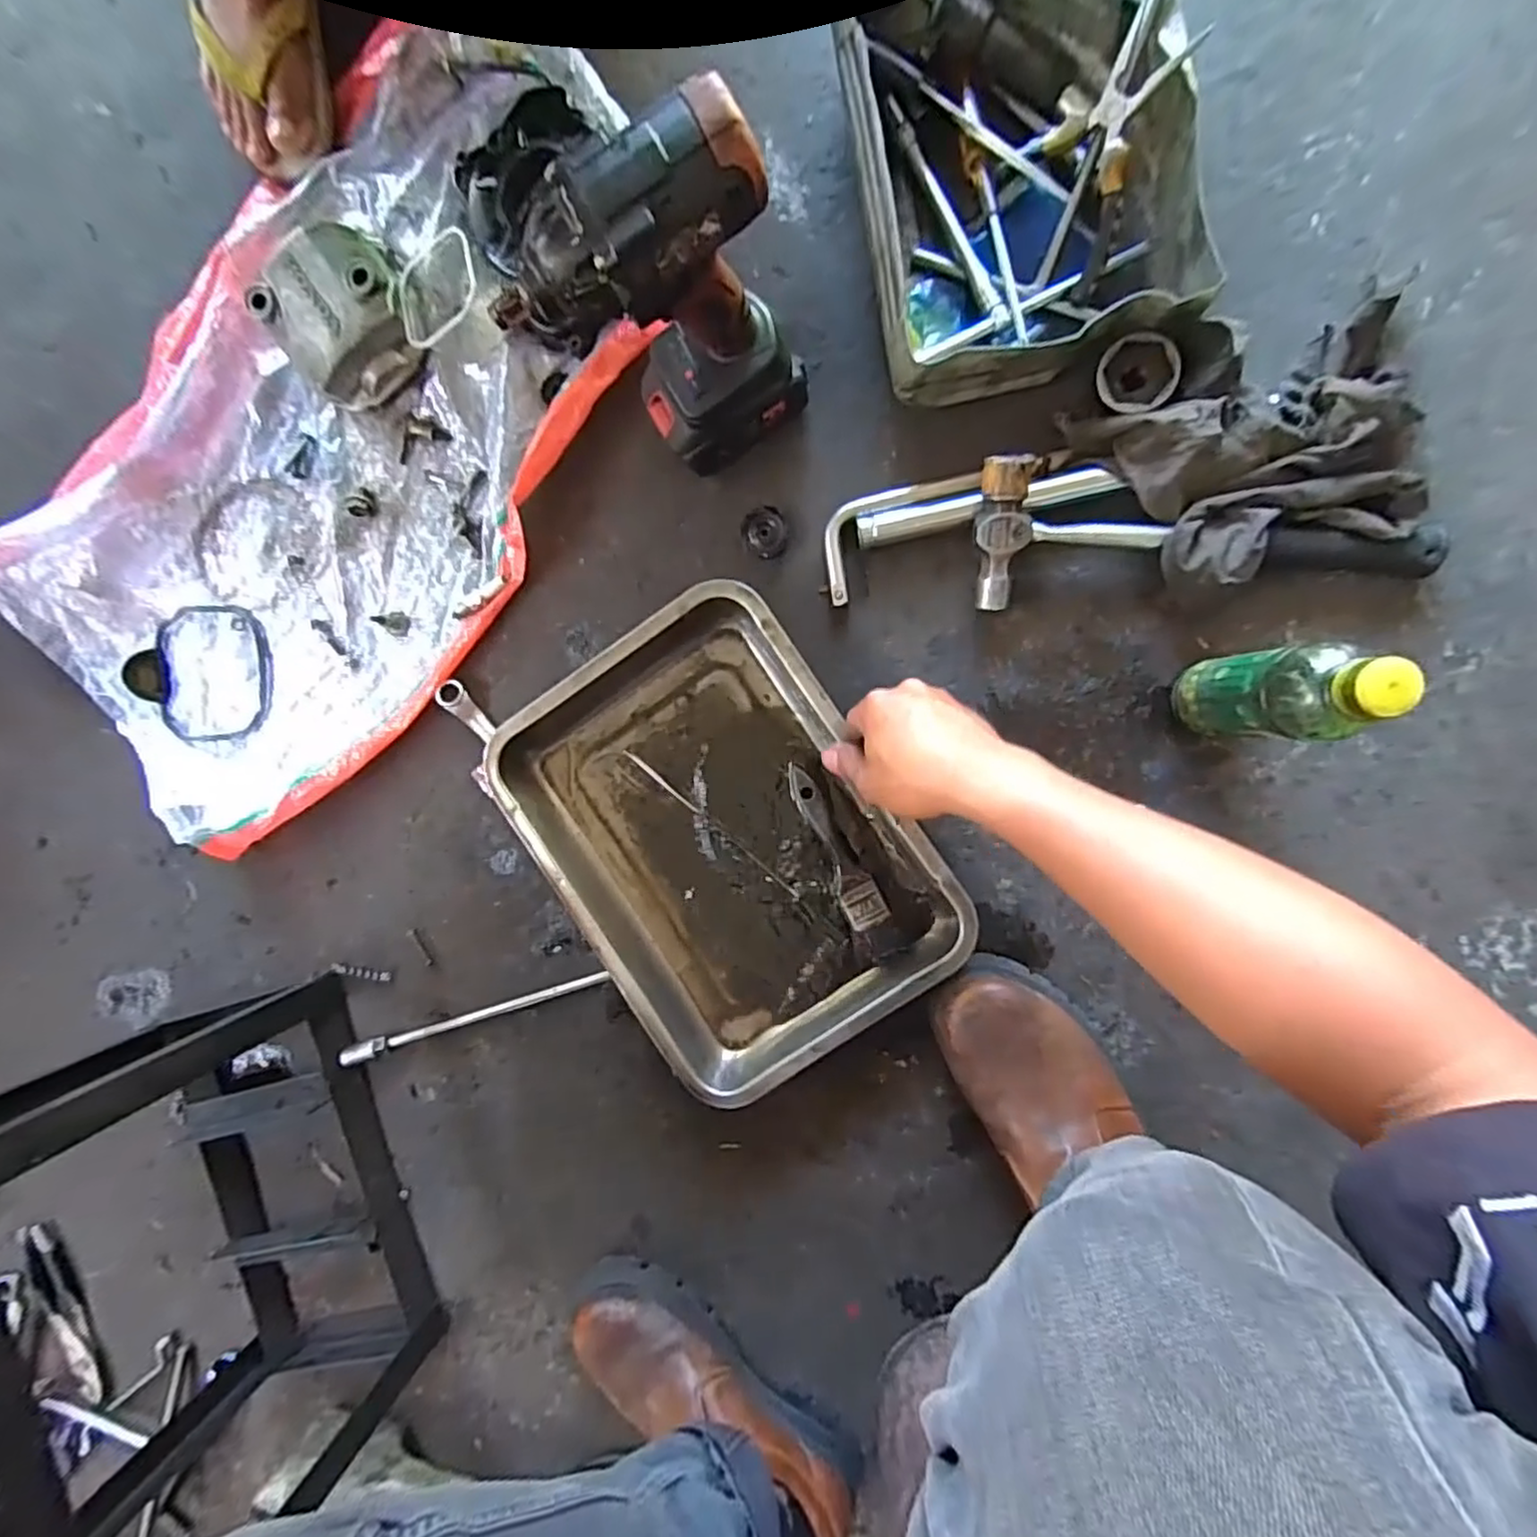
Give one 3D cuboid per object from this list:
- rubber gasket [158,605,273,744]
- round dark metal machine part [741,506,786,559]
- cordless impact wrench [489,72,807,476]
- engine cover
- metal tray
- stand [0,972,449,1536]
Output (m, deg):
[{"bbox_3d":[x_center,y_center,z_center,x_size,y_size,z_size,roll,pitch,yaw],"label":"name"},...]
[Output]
[{"bbox_3d":[-0.520,-0.089,0.643,0.120,0.009,0.126,2,94,9],"label":"rubber gasket"},{"bbox_3d":[-0.003,-0.190,0.548,0.034,0.007,0.040,-6,92,9],"label":"round dark metal machine part"},{"bbox_3d":[-0.056,-0.273,0.435,0.144,0.246,0.065,-23,91,10],"label":"cordless impact wrench"},{"bbox_3d":[-0.358,-0.379,0.574,0.120,0.054,0.117,-35,88,9],"label":"engine cover"},{"bbox_3d":[-0.032,0.060,0.548,0.256,0.062,0.347,-34,88,9],"label":"metal tray"},{"bbox_3d":[-0.476,0.424,0.519,0.225,0.312,0.406,-15,91,9],"label":"stand"}]

